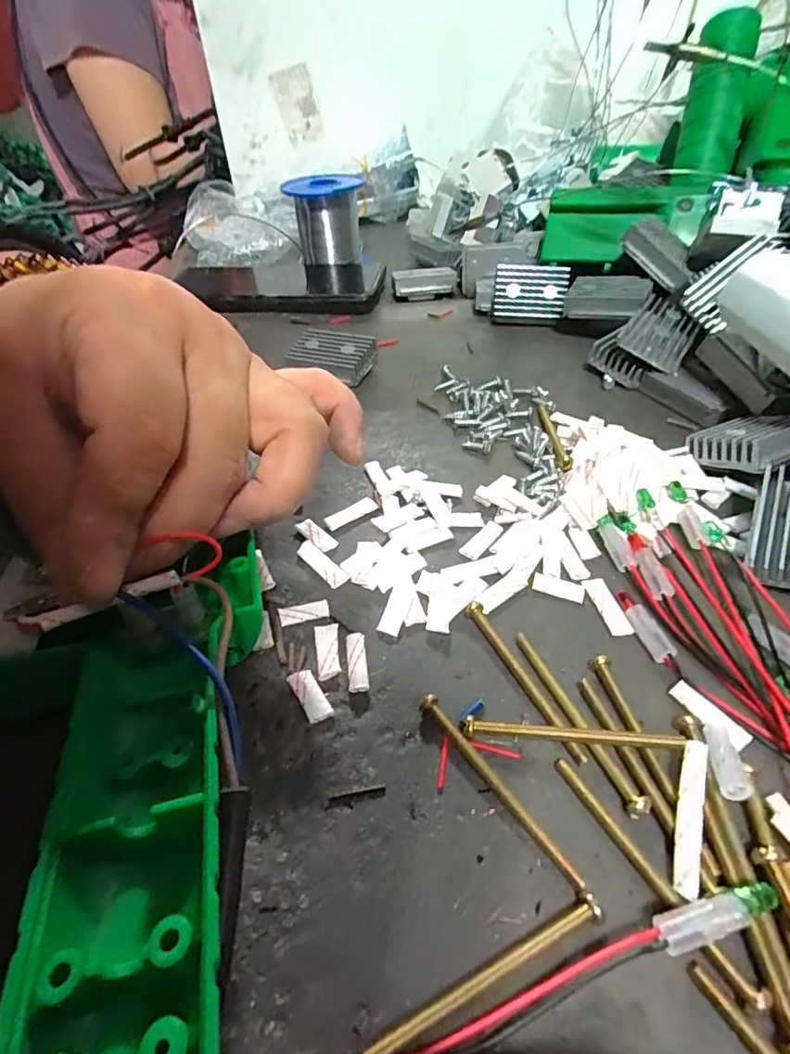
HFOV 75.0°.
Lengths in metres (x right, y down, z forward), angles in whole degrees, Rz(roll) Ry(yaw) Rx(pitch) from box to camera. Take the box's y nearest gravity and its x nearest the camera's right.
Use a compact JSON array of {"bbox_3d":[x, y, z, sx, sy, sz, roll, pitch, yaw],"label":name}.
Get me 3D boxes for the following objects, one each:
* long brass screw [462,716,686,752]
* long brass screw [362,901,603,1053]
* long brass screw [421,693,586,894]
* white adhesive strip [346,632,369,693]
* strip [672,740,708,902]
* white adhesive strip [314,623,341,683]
[{"bbox_3d":[0.047,0.057,0.140,0.056,0.006,0.005,1,44,8],"label":"long brass screw"},{"bbox_3d":[0.019,0.092,0.105,0.056,0.005,0.004,-20,45,-14],"label":"long brass screw"},{"bbox_3d":[0.026,0.066,0.134,0.004,0.006,0.056,-30,49,-24],"label":"long brass screw"},{"bbox_3d":[-0.012,0.042,0.161,0.006,0.004,0.020,-8,44,-2],"label":"white adhesive strip"},{"bbox_3d":[0.071,0.069,0.124,0.006,0.006,0.034,16,48,21],"label":"strip"},{"bbox_3d":[-0.022,0.040,0.165,0.008,0.004,0.019,-9,45,-5],"label":"white adhesive strip"}]

